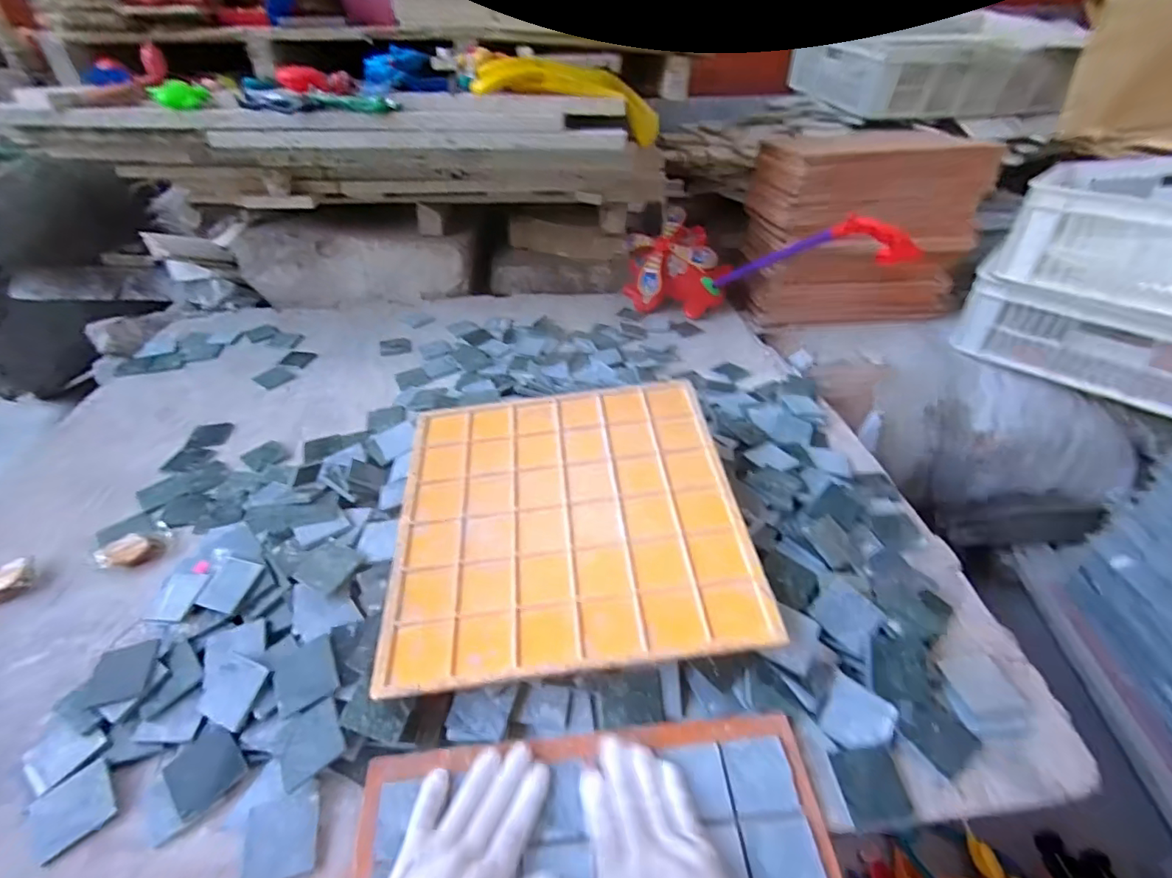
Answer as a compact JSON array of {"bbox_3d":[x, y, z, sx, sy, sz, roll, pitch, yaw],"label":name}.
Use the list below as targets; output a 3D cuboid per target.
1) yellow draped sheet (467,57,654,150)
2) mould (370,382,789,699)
[{"bbox_3d":[-0.031,-0.535,0.813,0.297,0.074,0.078,16,41,0],"label":"yellow draped sheet"},{"bbox_3d":[-0.023,0.069,0.528,0.331,0.006,0.323,-9,47,0],"label":"mould"}]

